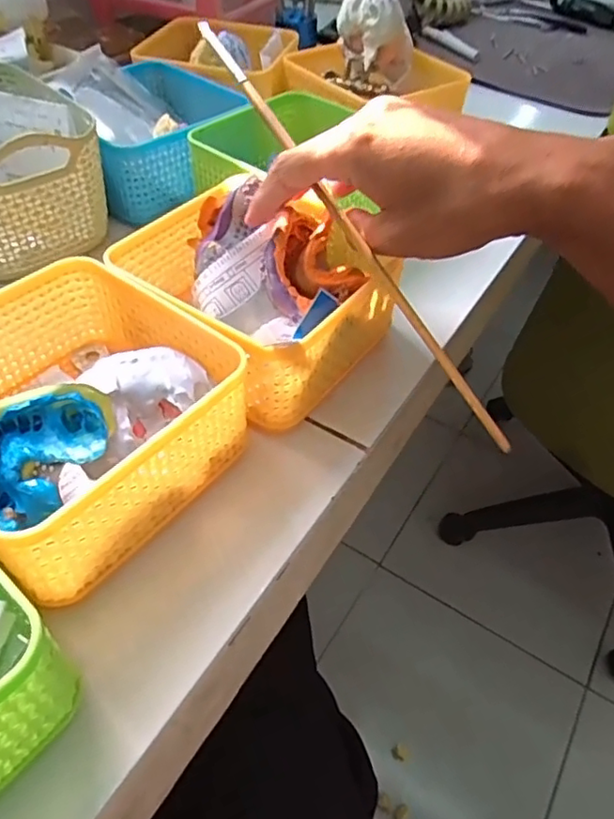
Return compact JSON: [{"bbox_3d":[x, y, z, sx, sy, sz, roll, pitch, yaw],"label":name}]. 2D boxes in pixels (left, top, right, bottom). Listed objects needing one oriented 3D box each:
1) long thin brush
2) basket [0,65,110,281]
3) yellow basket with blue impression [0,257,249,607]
[{"bbox_3d":[0.019,-0.096,0.303,0.007,0.009,0.277,-29,80,-26],"label":"long thin brush"},{"bbox_3d":[-0.235,-0.185,0.423,0.114,0.076,0.206,-34,58,-29],"label":"basket"},{"bbox_3d":[-0.112,0.001,0.285,0.131,0.064,0.134,32,54,23],"label":"yellow basket with blue impression"}]

